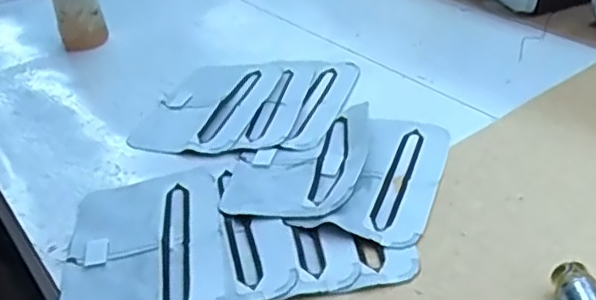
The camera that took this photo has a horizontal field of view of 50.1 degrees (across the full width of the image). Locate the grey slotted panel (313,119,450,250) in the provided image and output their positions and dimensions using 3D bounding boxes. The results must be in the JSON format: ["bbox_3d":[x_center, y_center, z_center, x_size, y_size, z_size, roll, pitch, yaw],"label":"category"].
[{"bbox_3d":[0.094,0.024,0.607,0.081,0.004,0.186,18,39,16],"label":"grey slotted panel"}]

